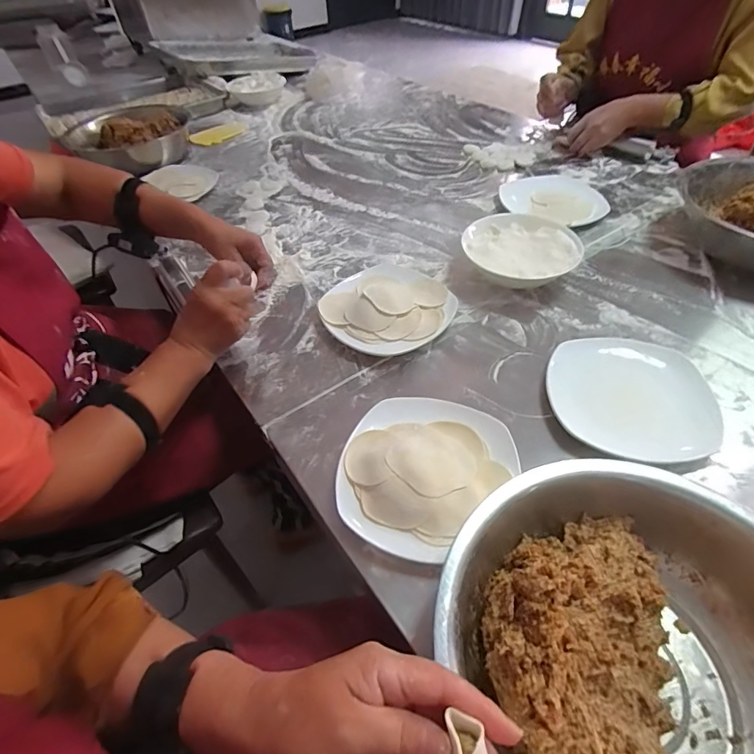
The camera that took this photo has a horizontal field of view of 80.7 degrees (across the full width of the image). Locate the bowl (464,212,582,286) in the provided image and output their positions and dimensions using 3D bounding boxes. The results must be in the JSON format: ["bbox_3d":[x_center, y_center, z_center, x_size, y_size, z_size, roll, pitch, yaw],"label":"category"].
[{"bbox_3d":[0.217,-0.184,0.682,0.164,0.061,0.169,-2,48,2],"label":"bowl"}]

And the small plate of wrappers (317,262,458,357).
[{"bbox_3d":[0.014,-0.106,0.642,0.185,0.044,0.185,-2,48,2],"label":"small plate of wrappers"}]

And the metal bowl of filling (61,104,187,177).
[{"bbox_3d":[-0.606,-0.577,1.108,0.283,0.102,0.314,-25,51,-18],"label":"metal bowl of filling"}]

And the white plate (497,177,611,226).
[{"bbox_3d":[0.326,-0.334,0.827,0.182,0.033,0.196,-2,48,2],"label":"white plate"}]

